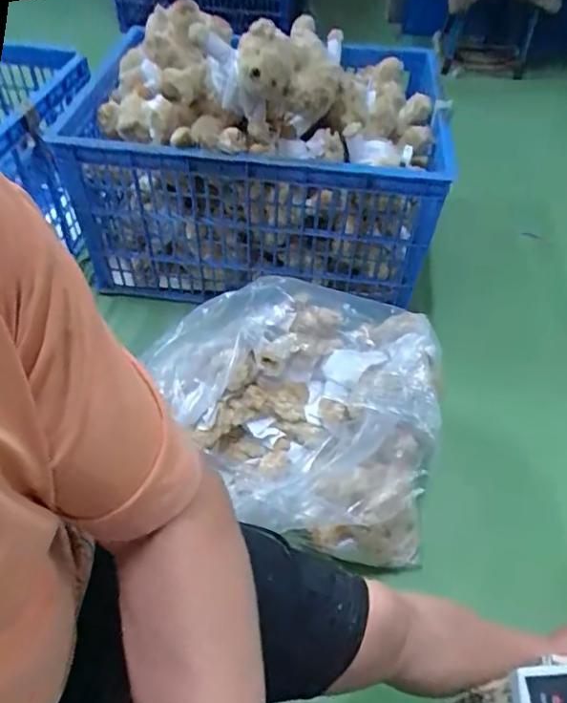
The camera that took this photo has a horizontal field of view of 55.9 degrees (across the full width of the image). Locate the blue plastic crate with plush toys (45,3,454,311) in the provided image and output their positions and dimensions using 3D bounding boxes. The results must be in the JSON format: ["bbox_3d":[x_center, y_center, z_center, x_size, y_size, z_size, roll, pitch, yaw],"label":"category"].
[{"bbox_3d":[-0.054,-0.494,1.277,0.849,0.521,0.513,5,50,2],"label":"blue plastic crate with plush toys"}]

